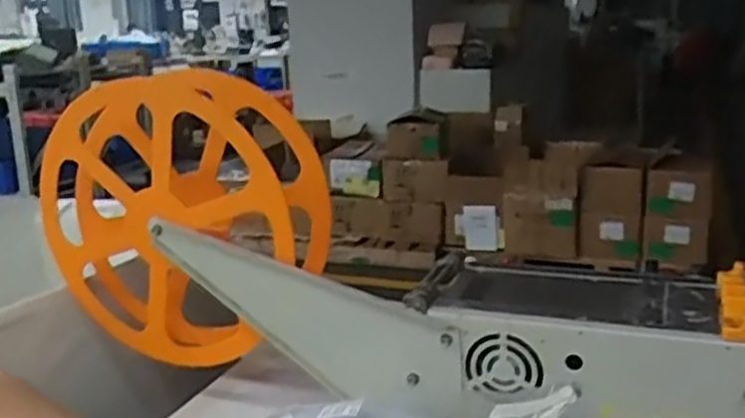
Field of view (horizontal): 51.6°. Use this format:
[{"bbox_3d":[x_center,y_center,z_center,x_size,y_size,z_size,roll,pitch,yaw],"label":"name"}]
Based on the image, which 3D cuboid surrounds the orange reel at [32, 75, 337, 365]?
[{"bbox_3d":[-0.221,0.011,0.916,0.340,0.318,0.119,5,15,25],"label":"orange reel"}]

